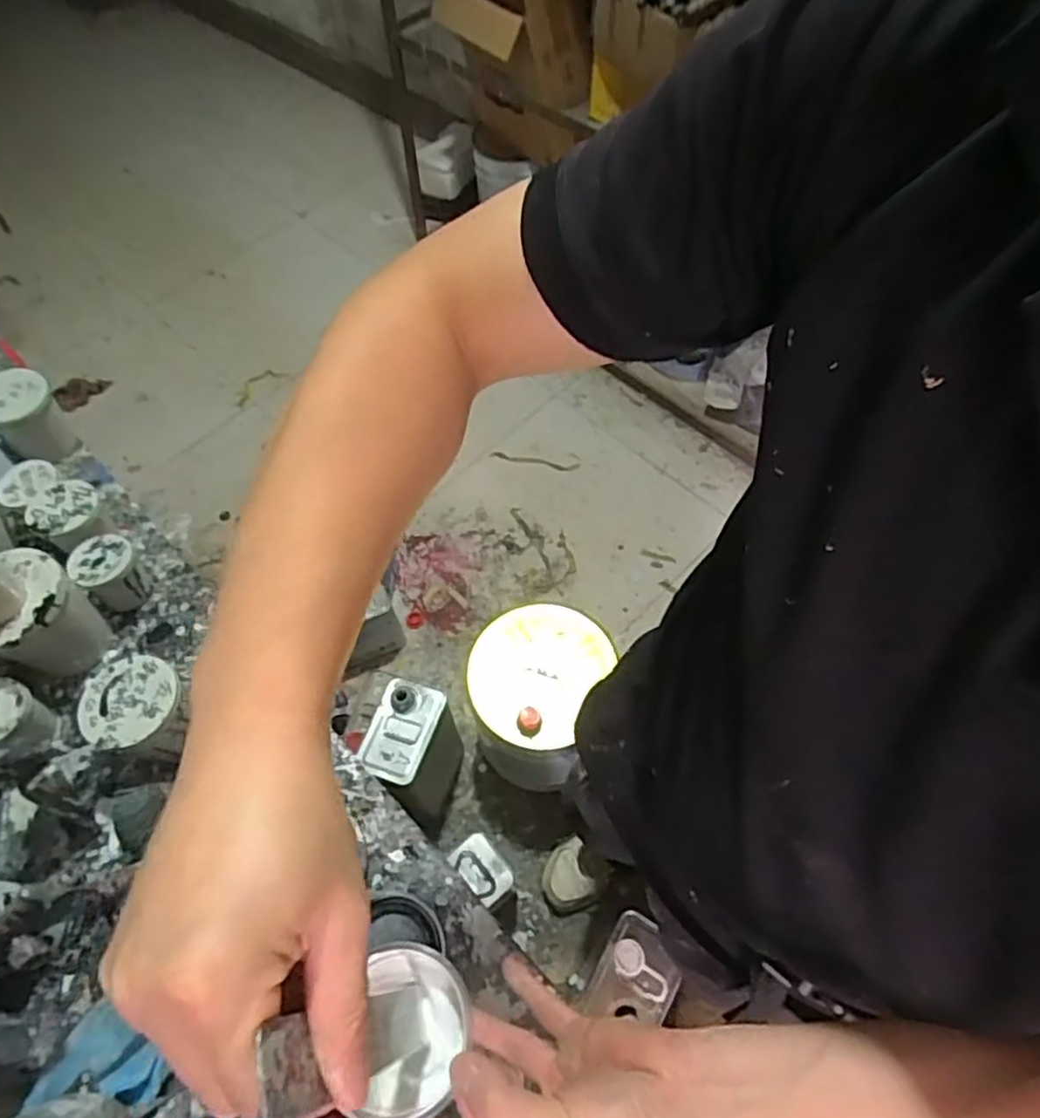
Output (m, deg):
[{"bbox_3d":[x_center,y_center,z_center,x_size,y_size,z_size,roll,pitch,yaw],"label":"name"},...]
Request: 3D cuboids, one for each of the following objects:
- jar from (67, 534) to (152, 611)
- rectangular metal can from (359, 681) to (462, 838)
[{"bbox_3d":[-0.471,0.016,0.810,0.064,0.065,0.067,-1,59,2],"label":"jar"},{"bbox_3d":[-0.181,0.344,1.238,0.108,0.300,0.180,11,60,9],"label":"rectangular metal can"}]

